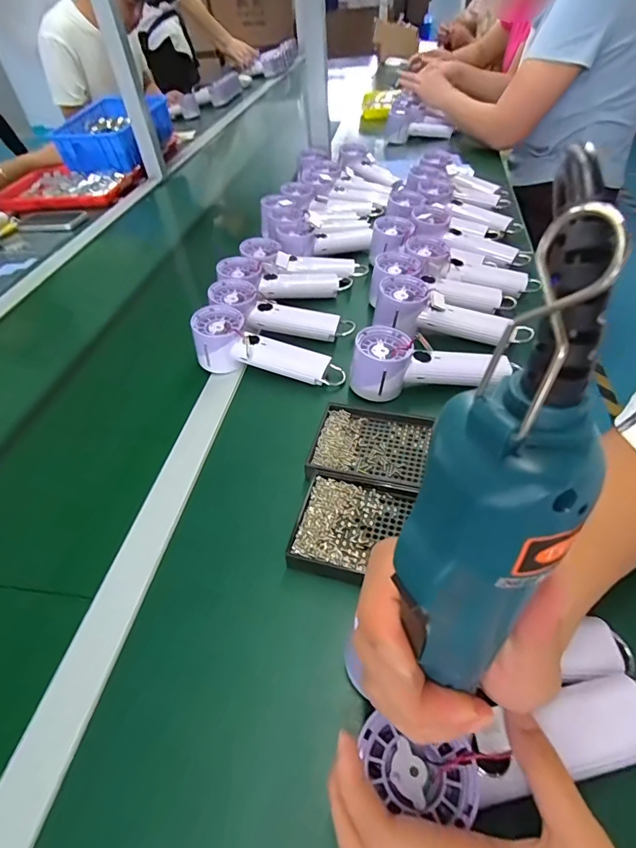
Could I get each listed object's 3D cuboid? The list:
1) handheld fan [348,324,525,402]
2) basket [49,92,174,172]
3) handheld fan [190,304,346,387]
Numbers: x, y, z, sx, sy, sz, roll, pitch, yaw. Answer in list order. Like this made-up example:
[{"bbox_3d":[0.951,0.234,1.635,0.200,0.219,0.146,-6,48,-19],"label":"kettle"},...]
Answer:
[{"bbox_3d":[0.114,-0.066,0.484,0.148,0.053,0.065,5,48,10],"label":"handheld fan"},{"bbox_3d":[-0.525,-0.754,1.126,0.212,0.119,0.272,9,49,13],"label":"basket"},{"bbox_3d":[-0.064,-0.086,0.540,0.199,0.058,0.065,19,51,5],"label":"handheld fan"}]

